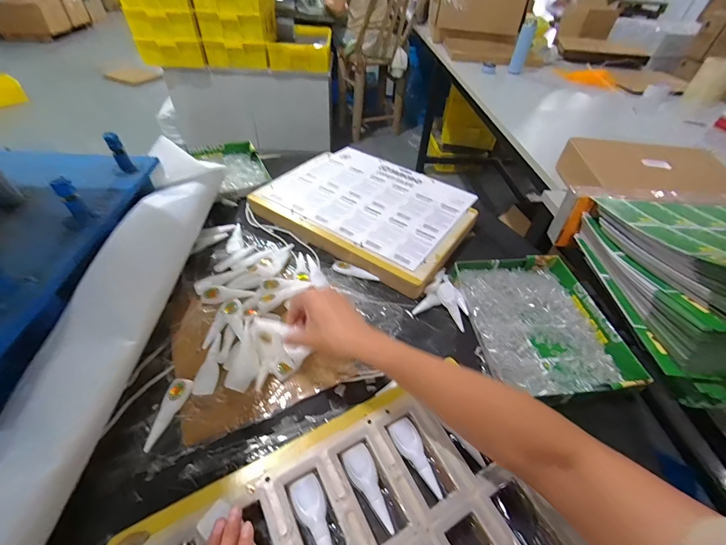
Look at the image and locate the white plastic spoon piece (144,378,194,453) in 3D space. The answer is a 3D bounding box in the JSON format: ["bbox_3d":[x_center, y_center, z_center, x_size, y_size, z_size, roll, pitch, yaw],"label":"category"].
[{"bbox_3d":[-0.242,0.175,0.412,0.027,0.006,0.086,18,52,-13],"label":"white plastic spoon piece"}]

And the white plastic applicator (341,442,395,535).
[{"bbox_3d":[0.008,0.231,0.355,0.030,0.004,0.085,-21,51,-22],"label":"white plastic applicator"}]

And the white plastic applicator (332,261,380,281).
[{"bbox_3d":[-0.012,-0.002,0.603,0.088,0.011,0.020,14,47,9],"label":"white plastic applicator"}]

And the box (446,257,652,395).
[{"bbox_3d":[0.282,0.076,0.542,0.207,0.040,0.251,-4,47,-8],"label":"box"}]

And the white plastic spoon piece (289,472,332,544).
[{"bbox_3d":[-0.045,0.250,0.332,0.031,0.006,0.085,-23,52,-24],"label":"white plastic spoon piece"}]

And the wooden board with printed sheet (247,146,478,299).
[{"bbox_3d":[0.021,-0.151,0.722,0.409,0.031,0.333,29,51,21],"label":"wooden board with printed sheet"}]

